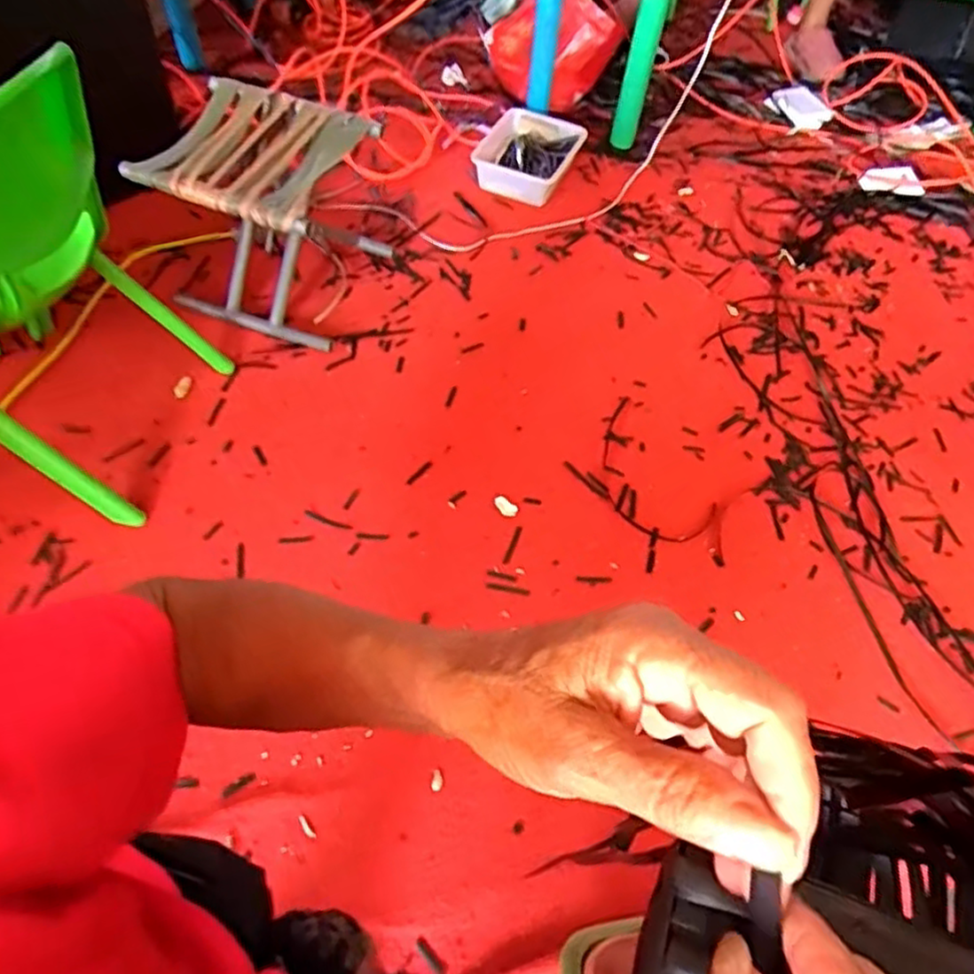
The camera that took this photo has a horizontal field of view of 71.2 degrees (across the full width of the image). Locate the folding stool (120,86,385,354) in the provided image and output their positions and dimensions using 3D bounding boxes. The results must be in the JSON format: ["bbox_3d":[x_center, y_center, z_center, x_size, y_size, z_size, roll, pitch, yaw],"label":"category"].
[{"bbox_3d":[-0.381,-0.500,1.243,0.321,0.324,0.358,23,55,11],"label":"folding stool"}]

